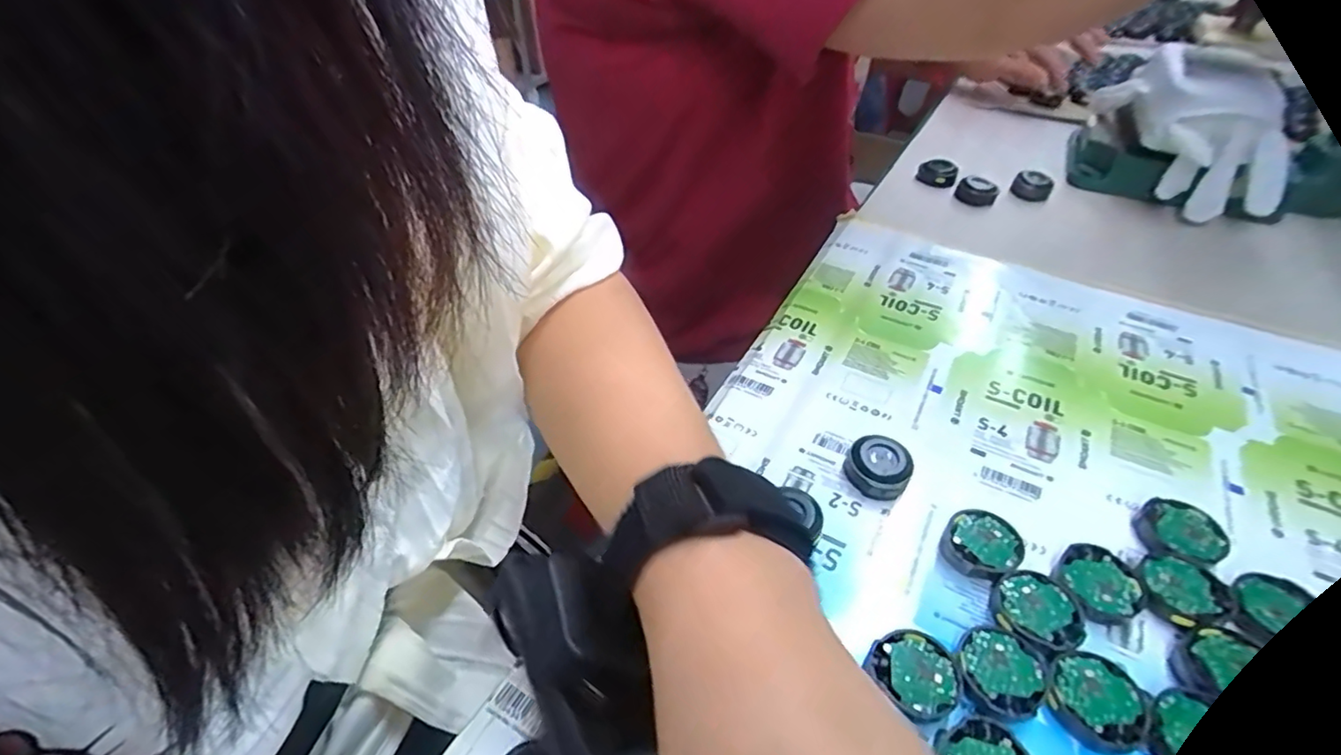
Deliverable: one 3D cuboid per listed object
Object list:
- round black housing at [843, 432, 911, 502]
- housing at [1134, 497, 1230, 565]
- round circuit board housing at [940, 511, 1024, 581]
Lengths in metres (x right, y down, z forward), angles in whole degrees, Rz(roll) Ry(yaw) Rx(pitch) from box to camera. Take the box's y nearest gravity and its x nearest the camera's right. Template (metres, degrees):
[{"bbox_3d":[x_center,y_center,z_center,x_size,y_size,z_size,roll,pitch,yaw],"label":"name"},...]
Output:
[{"bbox_3d":[0.098,0.042,0.281,0.028,0.017,0.028,0,43,0],"label":"round black housing"},{"bbox_3d":[0.217,0.067,0.255,0.029,0.009,0.030,-1,42,1],"label":"housing"},{"bbox_3d":[0.131,0.071,0.252,0.029,0.010,0.029,0,43,0],"label":"round circuit board housing"}]

